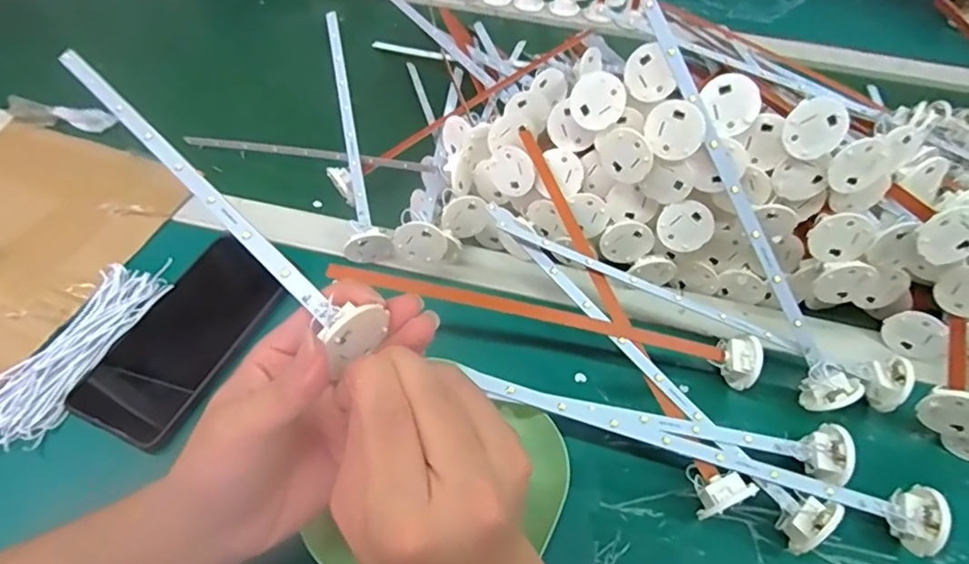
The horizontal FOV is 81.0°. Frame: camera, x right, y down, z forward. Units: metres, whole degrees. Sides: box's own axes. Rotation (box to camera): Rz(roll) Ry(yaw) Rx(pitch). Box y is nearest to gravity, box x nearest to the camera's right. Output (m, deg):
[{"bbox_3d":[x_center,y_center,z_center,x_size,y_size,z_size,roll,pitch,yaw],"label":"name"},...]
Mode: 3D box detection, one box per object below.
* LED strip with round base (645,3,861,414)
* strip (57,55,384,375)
[{"bbox_3d":[0.175,-0.049,0.380,0.035,0.036,0.287,-27,93,-19],"label":"LED strip with round base"},{"bbox_3d":[-0.153,-0.057,0.305,0.027,0.031,0.290,-38,58,-24],"label":"strip"}]

